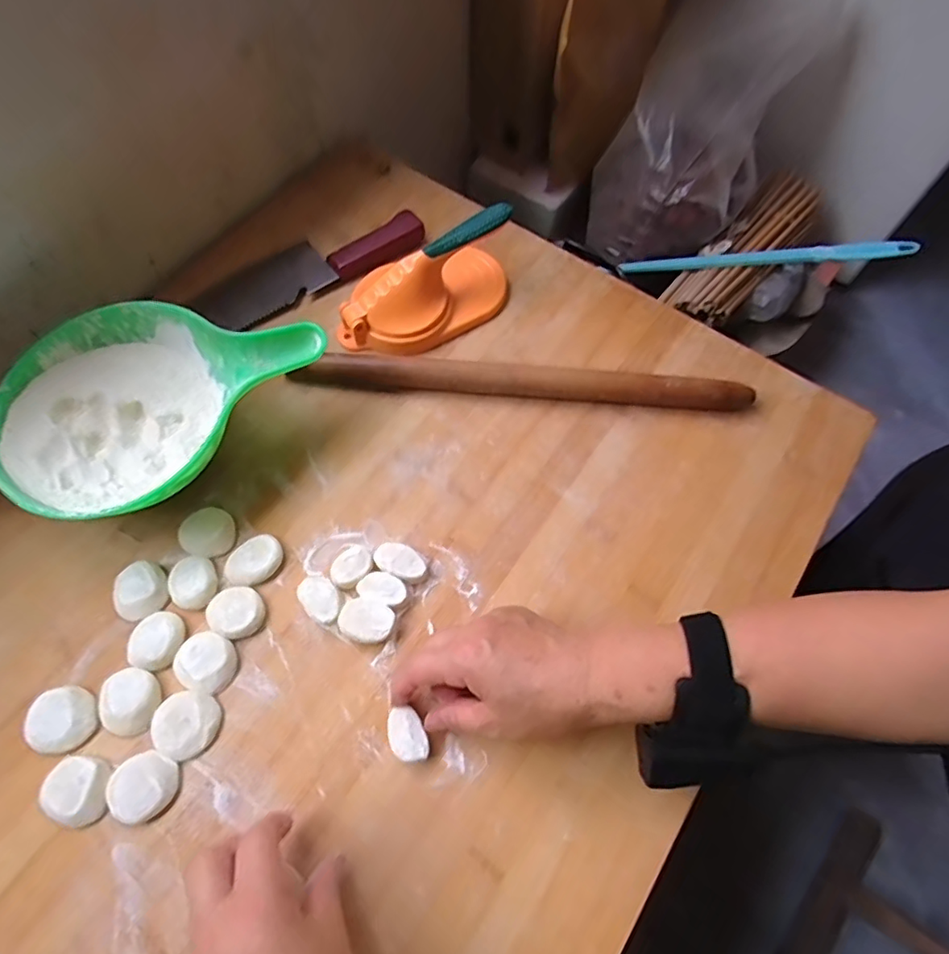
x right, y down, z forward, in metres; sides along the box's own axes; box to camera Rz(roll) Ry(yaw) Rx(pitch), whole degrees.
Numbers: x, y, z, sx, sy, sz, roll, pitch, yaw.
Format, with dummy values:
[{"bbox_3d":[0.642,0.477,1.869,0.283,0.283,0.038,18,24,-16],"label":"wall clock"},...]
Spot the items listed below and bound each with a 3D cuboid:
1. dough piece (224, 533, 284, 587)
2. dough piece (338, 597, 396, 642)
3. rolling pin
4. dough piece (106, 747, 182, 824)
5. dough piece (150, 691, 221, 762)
[{"bbox_3d":[-0.161,0.061,0.418,0.032,0.008,0.040,36,70,13],"label":"dough piece"},{"bbox_3d":[-0.075,0.101,0.400,0.038,0.016,0.028,11,66,3],"label":"dough piece"},{"bbox_3d":[0.040,-0.079,0.481,0.375,0.025,0.021,5,66,0],"label":"rolling pin"},{"bbox_3d":[-0.206,0.192,0.353,0.036,0.012,0.038,35,69,12],"label":"dough piece"},{"bbox_3d":[-0.188,0.161,0.370,0.040,0.009,0.039,1,66,-2],"label":"dough piece"}]

